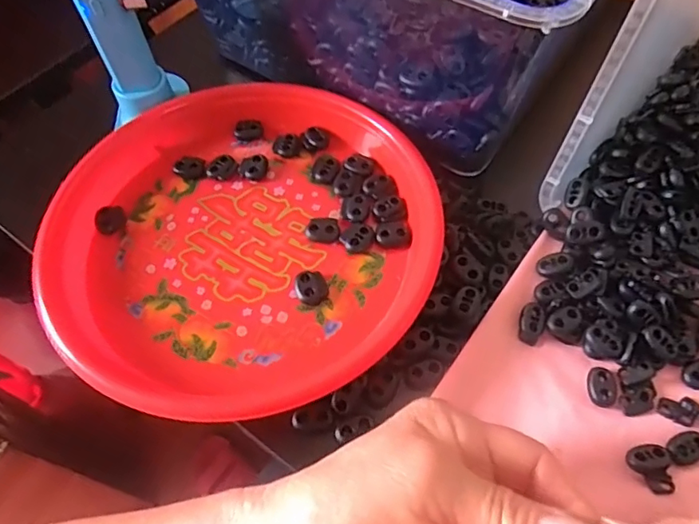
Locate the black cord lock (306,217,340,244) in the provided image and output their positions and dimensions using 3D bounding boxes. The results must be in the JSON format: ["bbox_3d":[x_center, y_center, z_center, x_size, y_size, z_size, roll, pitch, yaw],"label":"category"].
[{"bbox_3d":[-0.017,-0.019,0.339,0.021,0.008,0.015,-7,60,-2],"label":"black cord lock"}]

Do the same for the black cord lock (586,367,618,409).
[{"bbox_3d":[0.141,0.069,0.295,0.015,0.005,0.021,12,61,9],"label":"black cord lock"}]

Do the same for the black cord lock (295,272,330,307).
[{"bbox_3d":[-0.022,0.016,0.318,0.019,0.009,0.021,-21,62,-10],"label":"black cord lock"}]

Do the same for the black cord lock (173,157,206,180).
[{"bbox_3d":[-0.111,-0.065,0.367,0.021,0.009,0.015,-15,61,-7],"label":"black cord lock"}]

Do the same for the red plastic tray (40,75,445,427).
[{"bbox_3d":[-0.064,-0.023,0.332,0.226,0.032,0.234,-19,61,-9],"label":"red plastic tray"}]

